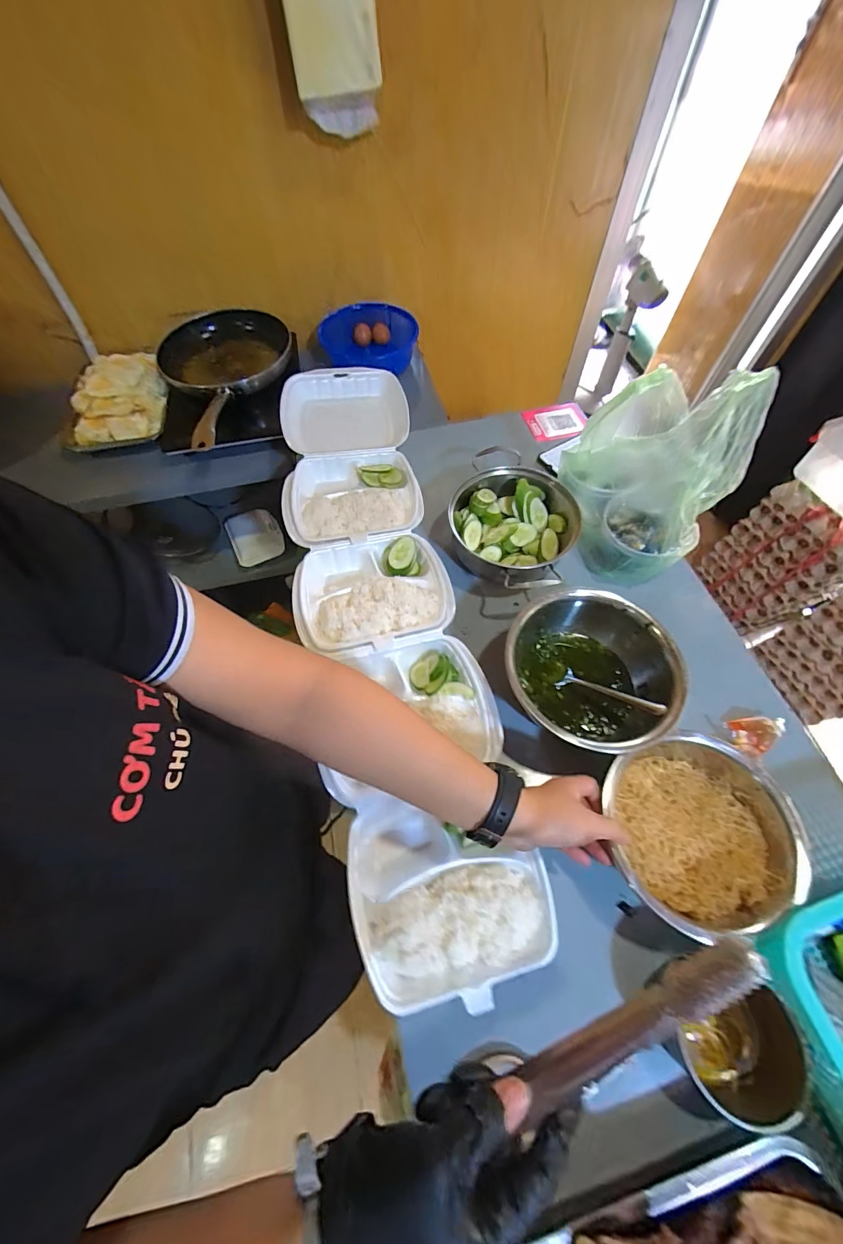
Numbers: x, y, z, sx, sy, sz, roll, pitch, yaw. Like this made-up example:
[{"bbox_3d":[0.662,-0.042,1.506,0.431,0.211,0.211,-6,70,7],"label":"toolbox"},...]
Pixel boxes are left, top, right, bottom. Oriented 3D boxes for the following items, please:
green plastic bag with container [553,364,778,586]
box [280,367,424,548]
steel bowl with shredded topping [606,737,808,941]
[{"bbox_3d":[0.325,-0.214,0.608,0.147,0.268,0.237,-20,64,-10],"label":"green plastic bag with container"},{"bbox_3d":[-0.131,-0.297,0.752,0.230,0.071,0.386,-8,62,-3],"label":"box"},{"bbox_3d":[0.302,0.221,0.446,0.199,0.075,0.180,-18,63,-8],"label":"steel bowl with shredded topping"}]

